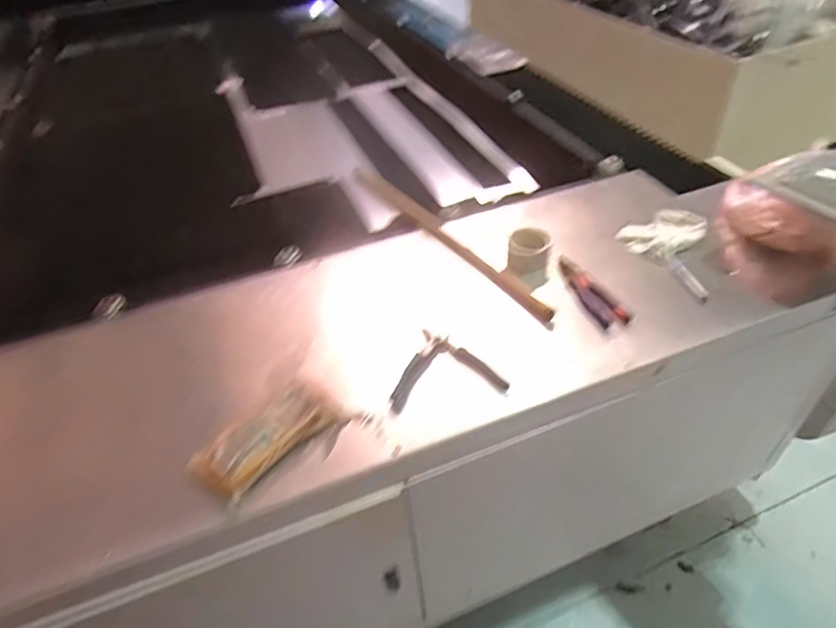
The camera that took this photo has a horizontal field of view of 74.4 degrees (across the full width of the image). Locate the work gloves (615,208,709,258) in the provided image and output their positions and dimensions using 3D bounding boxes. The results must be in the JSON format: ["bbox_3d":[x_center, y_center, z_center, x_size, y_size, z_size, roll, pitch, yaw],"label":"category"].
[{"bbox_3d":[0.491,-0.158,1.101,0.138,0.059,0.134,-3,42,3],"label":"work gloves"}]

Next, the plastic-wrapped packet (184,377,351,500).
[{"bbox_3d":[-0.223,0.183,0.823,0.213,0.046,0.098,-34,49,-28],"label":"plastic-wrapped packet"}]

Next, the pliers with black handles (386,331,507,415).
[{"bbox_3d":[0.037,0.090,0.901,0.179,0.033,0.140,-11,43,-7],"label":"pliers with black handles"}]

